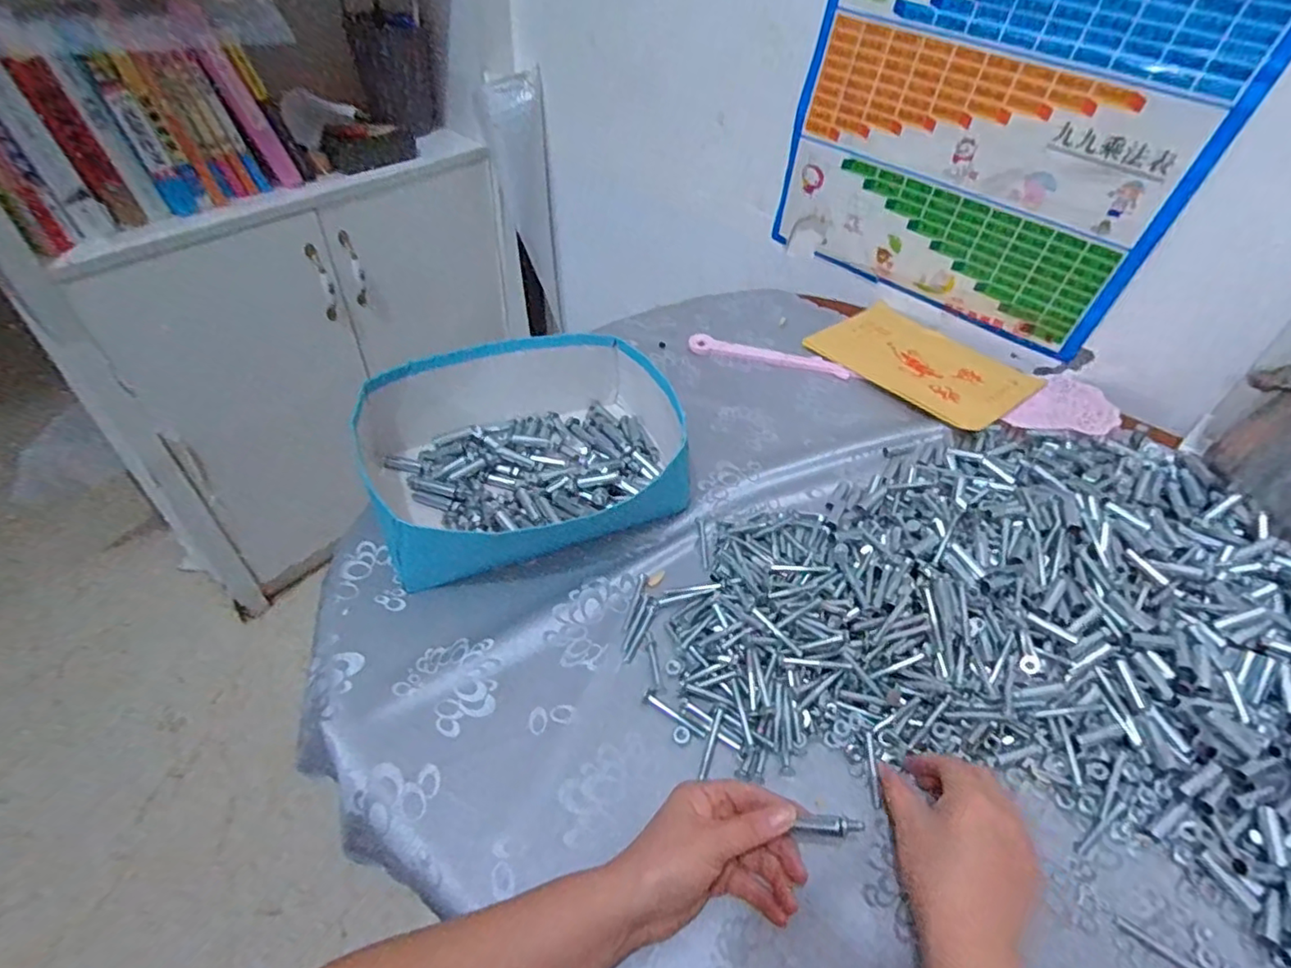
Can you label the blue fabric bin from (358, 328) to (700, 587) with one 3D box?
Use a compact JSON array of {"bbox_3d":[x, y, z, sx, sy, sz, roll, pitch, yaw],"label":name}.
[{"bbox_3d":[-0.117,-0.040,0.617,0.302,0.085,0.225,-16,50,-19],"label":"blue fabric bin"}]

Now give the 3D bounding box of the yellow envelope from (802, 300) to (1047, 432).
[{"bbox_3d":[0.373,-0.166,0.828,0.181,0.015,0.261,-33,57,-30],"label":"yellow envelope"}]

